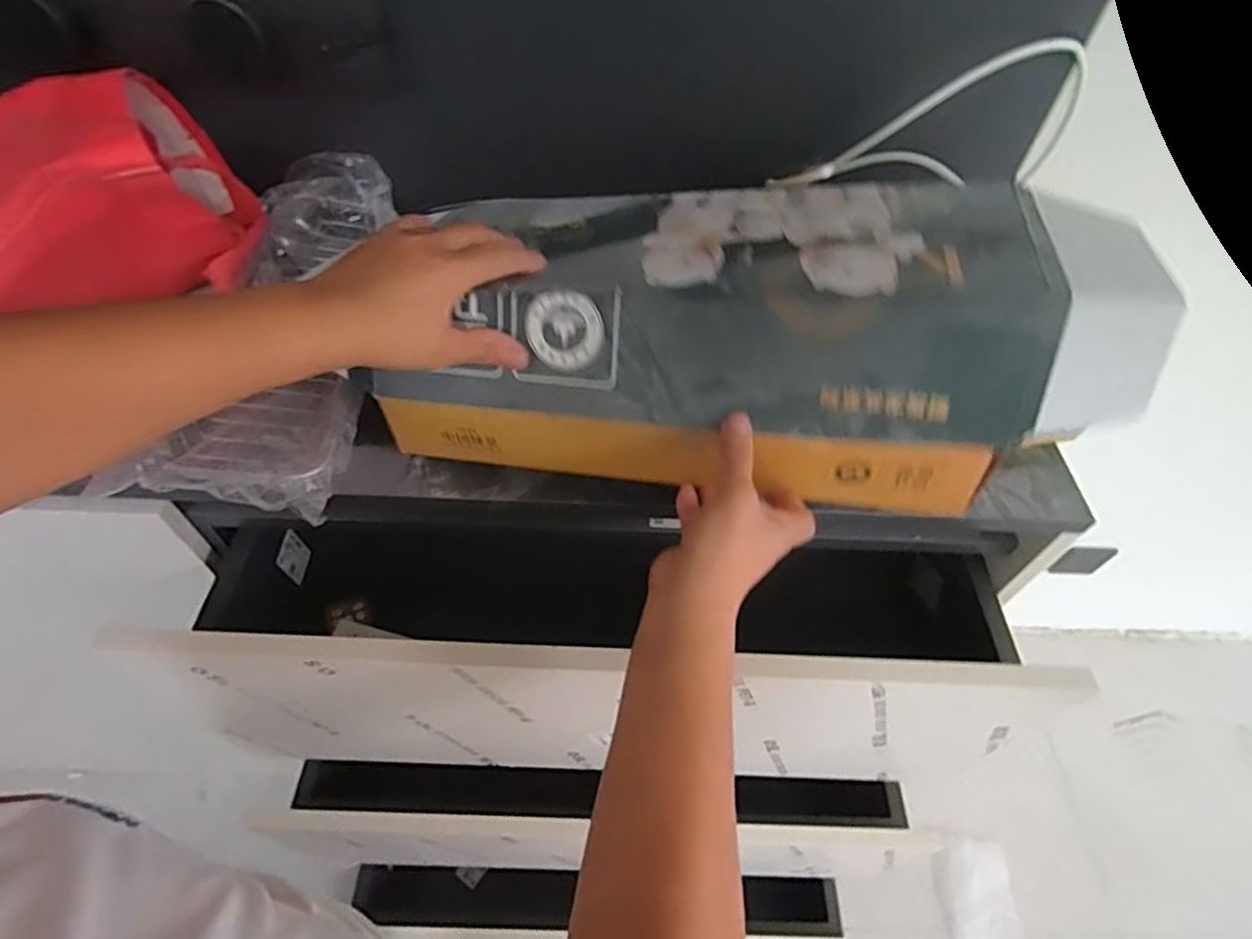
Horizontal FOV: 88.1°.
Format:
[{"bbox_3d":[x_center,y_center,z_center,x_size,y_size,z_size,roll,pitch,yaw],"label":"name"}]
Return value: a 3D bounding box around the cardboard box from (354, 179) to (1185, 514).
[{"bbox_3d":[0.068,-0.096,0.480,0.464,0.160,0.186,-1,48,13],"label":"cardboard box"}]

